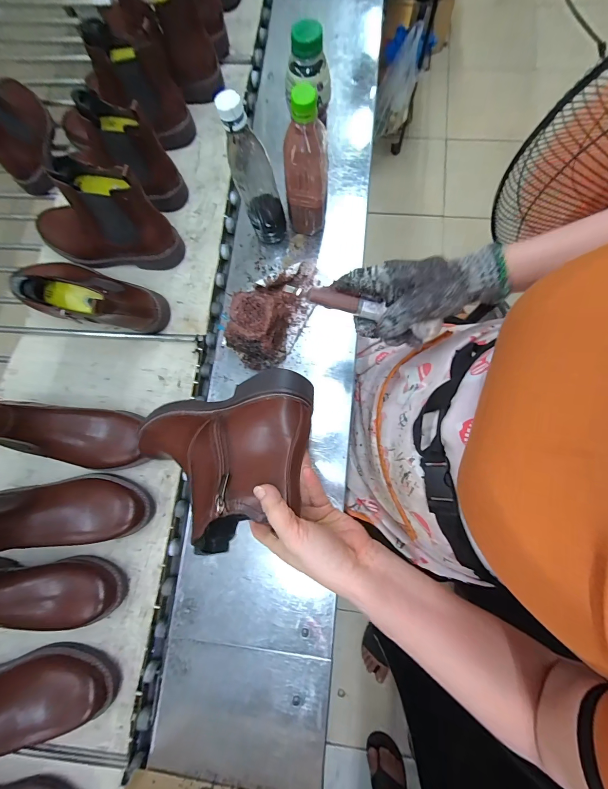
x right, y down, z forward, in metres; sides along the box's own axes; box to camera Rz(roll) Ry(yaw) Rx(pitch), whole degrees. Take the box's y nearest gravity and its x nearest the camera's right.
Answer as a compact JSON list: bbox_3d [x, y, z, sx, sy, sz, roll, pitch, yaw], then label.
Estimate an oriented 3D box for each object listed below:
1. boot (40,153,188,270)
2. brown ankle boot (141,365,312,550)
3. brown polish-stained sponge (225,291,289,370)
[{"bbox_3d":[-0.362,-0.290,0.526,0.280,0.163,0.090,15,81,4],"label":"boot"},{"bbox_3d":[-0.093,0.084,0.382,0.260,0.093,0.190,-26,51,17],"label":"brown ankle boot"},{"bbox_3d":[-0.070,-0.093,0.486,0.084,0.091,0.092,9,80,3],"label":"brown polish-stained sponge"}]

